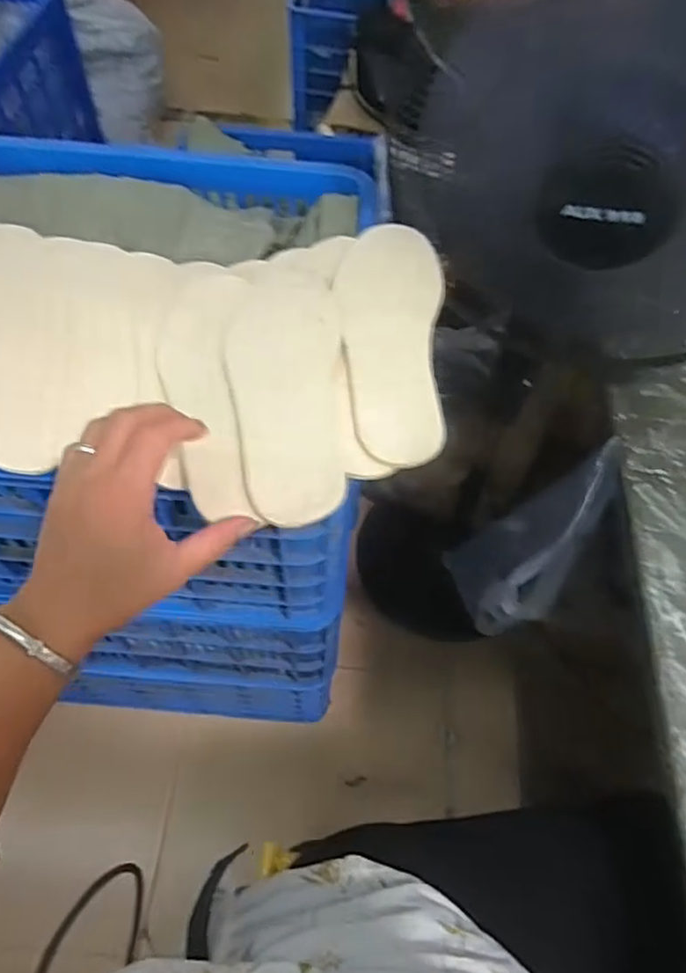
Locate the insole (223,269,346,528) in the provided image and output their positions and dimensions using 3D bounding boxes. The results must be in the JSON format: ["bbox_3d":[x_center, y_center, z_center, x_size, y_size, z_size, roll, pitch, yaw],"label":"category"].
[{"bbox_3d":[-0.044,-0.084,0.472,0.088,0.011,0.269,-4,53,-5],"label":"insole"}]

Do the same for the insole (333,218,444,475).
[{"bbox_3d":[0.040,-0.132,0.511,0.087,0.008,0.270,2,58,-1],"label":"insole"}]

